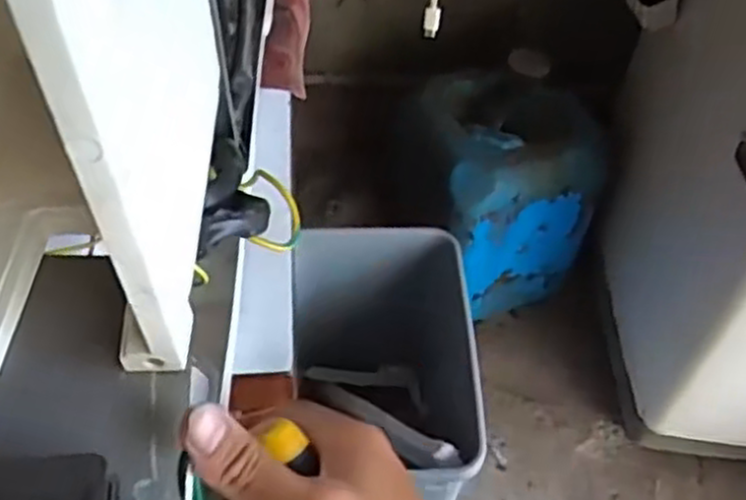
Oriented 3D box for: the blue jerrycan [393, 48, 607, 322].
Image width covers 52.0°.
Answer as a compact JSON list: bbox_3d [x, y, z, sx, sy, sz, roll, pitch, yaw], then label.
[{"bbox_3d":[0.200,-0.099,1.261,0.248,0.327,0.253,-18,55,-15],"label":"blue jerrycan"}]

